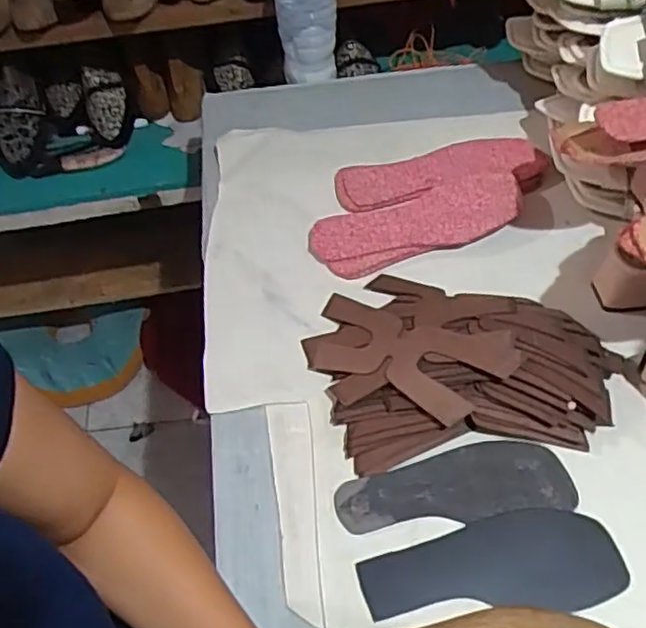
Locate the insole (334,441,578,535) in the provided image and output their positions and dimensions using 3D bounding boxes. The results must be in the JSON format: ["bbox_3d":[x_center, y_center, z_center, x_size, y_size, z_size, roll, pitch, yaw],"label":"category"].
[{"bbox_3d":[0.113,0.149,0.593,0.200,0.007,0.066,-5,55,-2],"label":"insole"}]

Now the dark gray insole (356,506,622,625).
[{"bbox_3d":[0.134,0.203,0.549,0.203,0.005,0.077,-7,53,1],"label":"dark gray insole"}]

